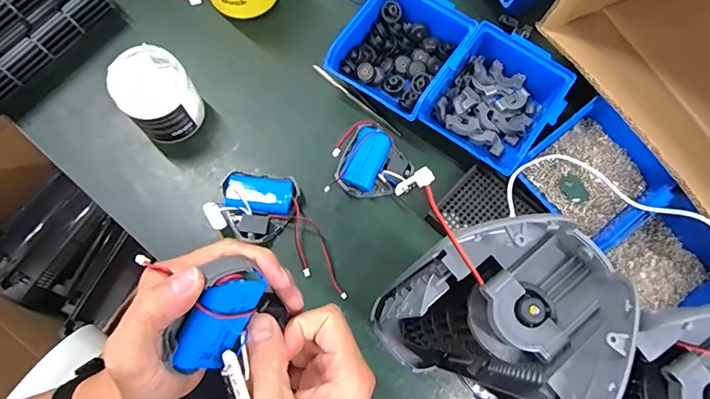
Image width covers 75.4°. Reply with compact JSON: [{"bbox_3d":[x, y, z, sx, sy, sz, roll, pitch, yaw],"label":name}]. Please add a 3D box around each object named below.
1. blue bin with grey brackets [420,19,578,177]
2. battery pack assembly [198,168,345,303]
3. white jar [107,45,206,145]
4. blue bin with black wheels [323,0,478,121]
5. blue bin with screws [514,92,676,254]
[{"bbox_3d":[0.152,-0.108,0.496,0.114,0.059,0.135,34,77,8],"label":"blue bin with grey brackets"},{"bbox_3d":[-0.069,0.025,0.479,0.162,0.027,0.078,27,76,6],"label":"battery pack assembly"},{"bbox_3d":[-0.207,-0.108,0.487,0.070,0.081,0.074,0,75,-1],"label":"white jar"},{"bbox_3d":[0.053,-0.165,0.516,0.115,0.063,0.141,33,77,8],"label":"blue bin with black wheels"},{"bbox_3d":[0.250,-0.028,0.472,0.119,0.053,0.116,-35,78,-10],"label":"blue bin with screws"}]

